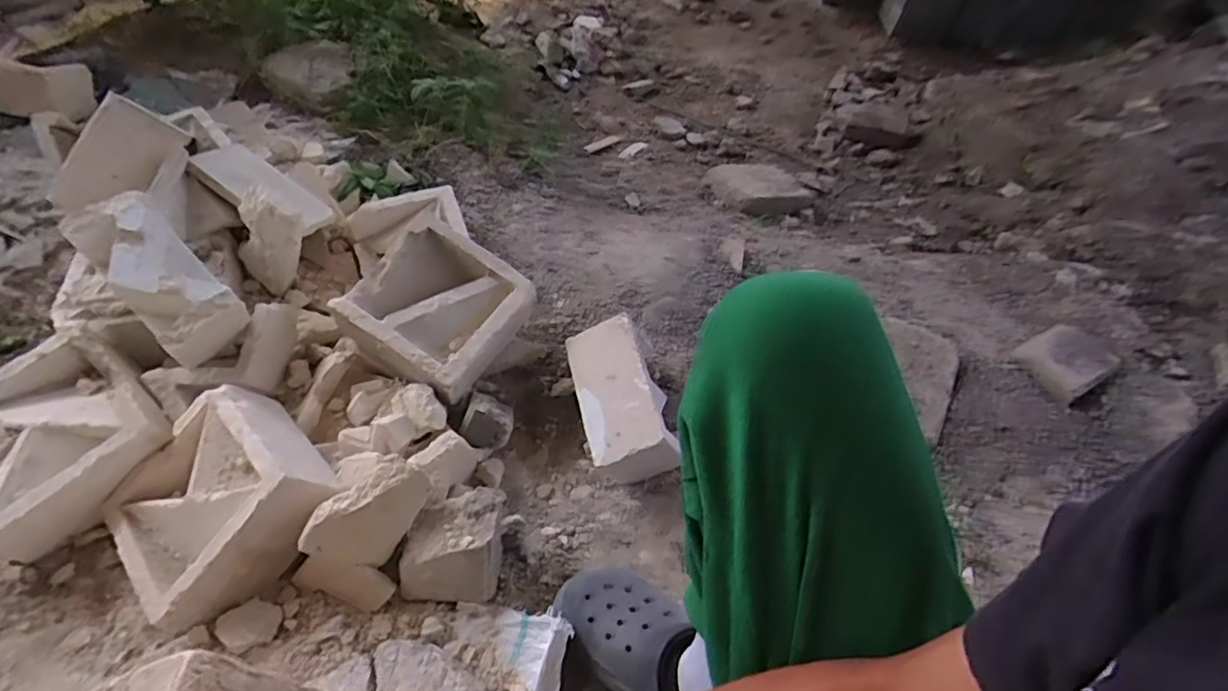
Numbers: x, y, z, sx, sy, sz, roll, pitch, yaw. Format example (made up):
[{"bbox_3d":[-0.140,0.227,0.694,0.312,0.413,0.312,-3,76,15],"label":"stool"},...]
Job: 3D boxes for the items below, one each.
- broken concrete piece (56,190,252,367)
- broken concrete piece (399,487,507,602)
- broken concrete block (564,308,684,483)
[{"bbox_3d":[-0.573,-0.083,0.774,0.097,0.107,0.215,-43,98,-30],"label":"broken concrete piece"},{"bbox_3d":[-0.185,0.233,0.711,0.105,0.085,0.107,6,52,-1],"label":"broken concrete piece"},{"bbox_3d":[0.015,0.077,0.845,0.103,0.098,0.216,-22,59,12],"label":"broken concrete block"}]

